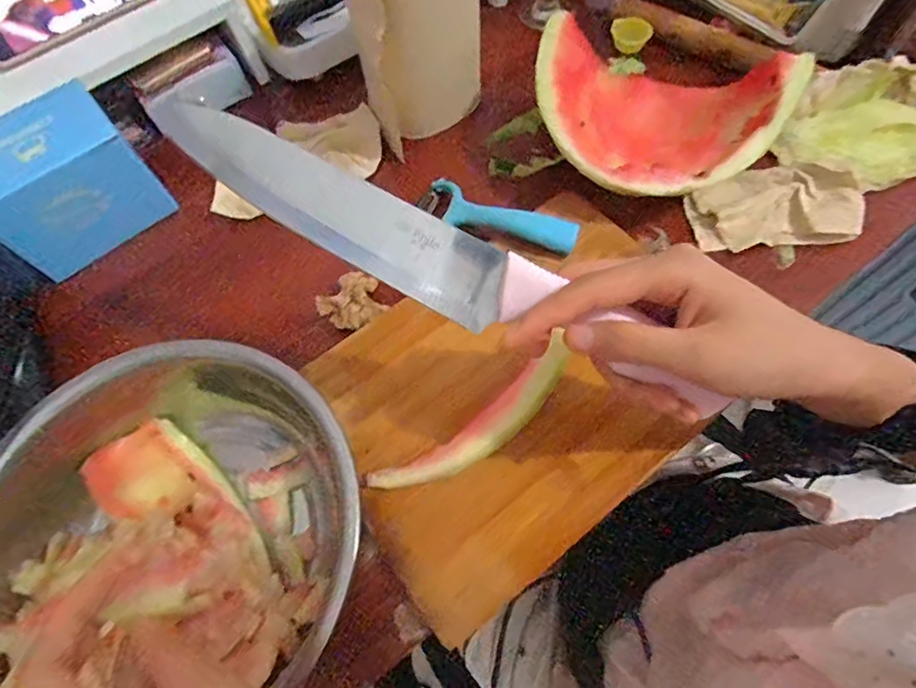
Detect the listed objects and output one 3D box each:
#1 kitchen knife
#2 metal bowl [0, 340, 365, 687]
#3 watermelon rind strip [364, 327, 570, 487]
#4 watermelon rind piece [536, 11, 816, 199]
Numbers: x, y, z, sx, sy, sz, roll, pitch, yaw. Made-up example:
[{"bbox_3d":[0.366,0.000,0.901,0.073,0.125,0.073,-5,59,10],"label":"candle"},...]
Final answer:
[{"bbox_3d":[-0.009,-0.038,0.242,0.281,0.022,0.034,27,69,-1],"label":"kitchen knife"},{"bbox_3d":[-0.173,0.109,0.305,0.206,0.075,0.223,-1,65,3],"label":"metal bowl"},{"bbox_3d":[0.013,0.052,0.324,0.149,0.012,0.031,-38,67,3],"label":"watermelon rind strip"},{"bbox_3d":[0.148,-0.172,0.394,0.186,0.063,0.127,18,67,12],"label":"watermelon rind piece"}]

